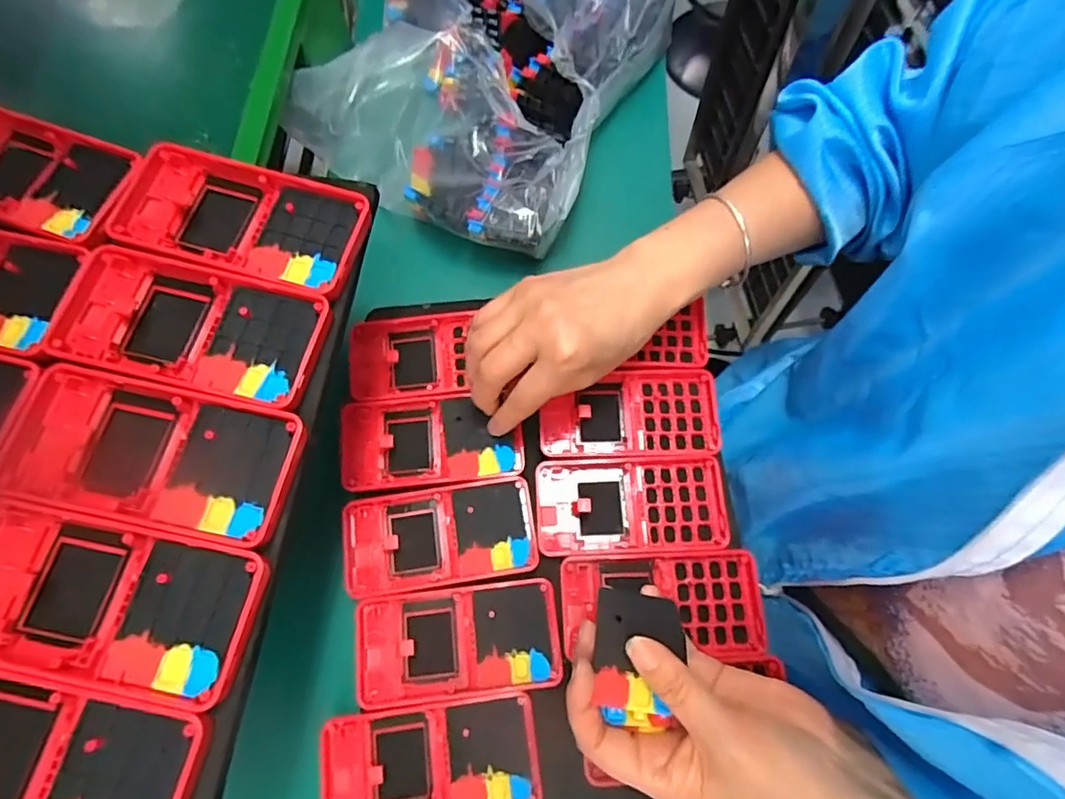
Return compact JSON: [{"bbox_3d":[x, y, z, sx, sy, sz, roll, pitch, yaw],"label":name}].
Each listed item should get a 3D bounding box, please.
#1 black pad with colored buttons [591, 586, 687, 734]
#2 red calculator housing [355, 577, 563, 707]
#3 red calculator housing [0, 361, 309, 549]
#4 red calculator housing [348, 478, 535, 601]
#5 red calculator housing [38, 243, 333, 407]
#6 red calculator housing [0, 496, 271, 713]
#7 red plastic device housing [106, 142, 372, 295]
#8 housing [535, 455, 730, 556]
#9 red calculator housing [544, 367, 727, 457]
[{"bbox_3d":[0.052,0.129,0.284,0.042,0.012,0.059,8,70,5],"label":"black pad with colored buttons"},{"bbox_3d":[-0.046,0.148,0.344,0.122,0.011,0.061,-7,69,0],"label":"red calculator housing"},{"bbox_3d":[-0.172,0.024,0.256,0.128,0.016,0.061,10,70,6],"label":"red calculator housing"},{"bbox_3d":[-0.061,0.089,0.367,0.123,0.011,0.062,-8,69,-1],"label":"red calculator housing"},{"bbox_3d":[-0.167,-0.034,0.279,0.124,0.023,0.061,11,70,7],"label":"red calculator housing"},{"bbox_3d":[-0.183,0.082,0.235,0.132,0.015,0.061,10,70,6],"label":"red calculator housing"},{"bbox_3d":[-0.155,-0.096,0.296,0.128,0.017,0.063,14,70,8],"label":"red plastic device housing"},{"bbox_3d":[0.065,0.069,0.372,0.122,0.010,0.062,-3,69,1],"label":"housing"},{"bbox_3d":[0.068,0.009,0.391,0.120,0.009,0.061,-1,69,2],"label":"red calculator housing"}]

